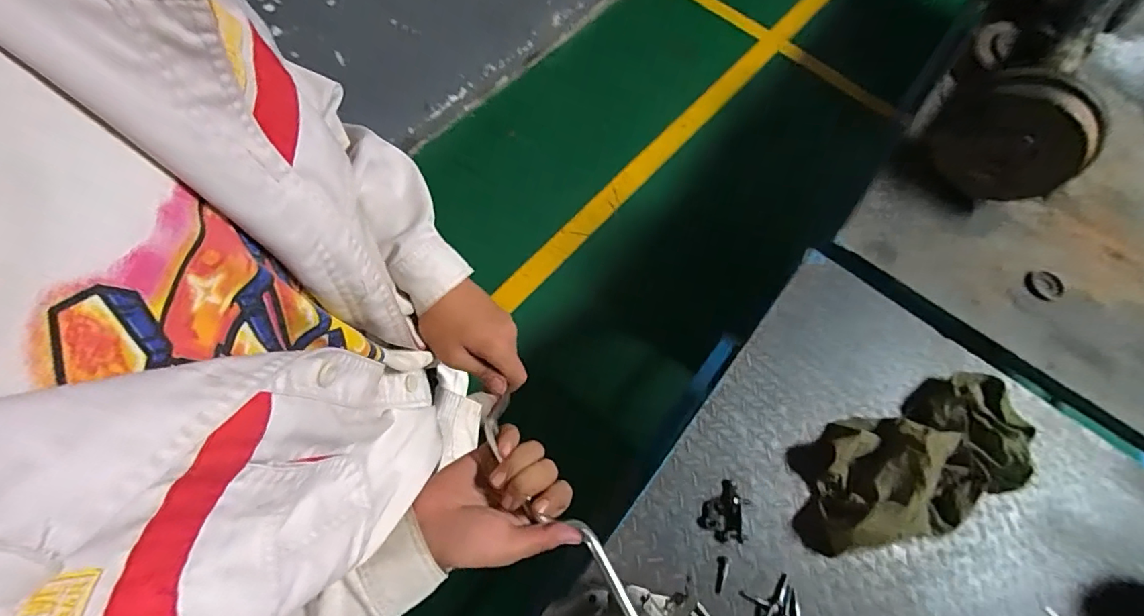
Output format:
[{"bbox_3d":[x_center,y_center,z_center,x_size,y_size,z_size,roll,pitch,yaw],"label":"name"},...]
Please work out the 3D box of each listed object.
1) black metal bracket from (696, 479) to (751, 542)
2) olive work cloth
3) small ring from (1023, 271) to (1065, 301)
[{"bbox_3d":[0.253,0.328,0.795,0.070,0.028,0.091,27,68,8],"label":"black metal bracket"},{"bbox_3d":[0.569,0.258,0.807,0.434,0.094,0.205,-19,69,-11],"label":"olive work cloth"},{"bbox_3d":[0.956,-0.045,1.000,0.079,0.011,0.063,-13,68,-8],"label":"small ring"}]

